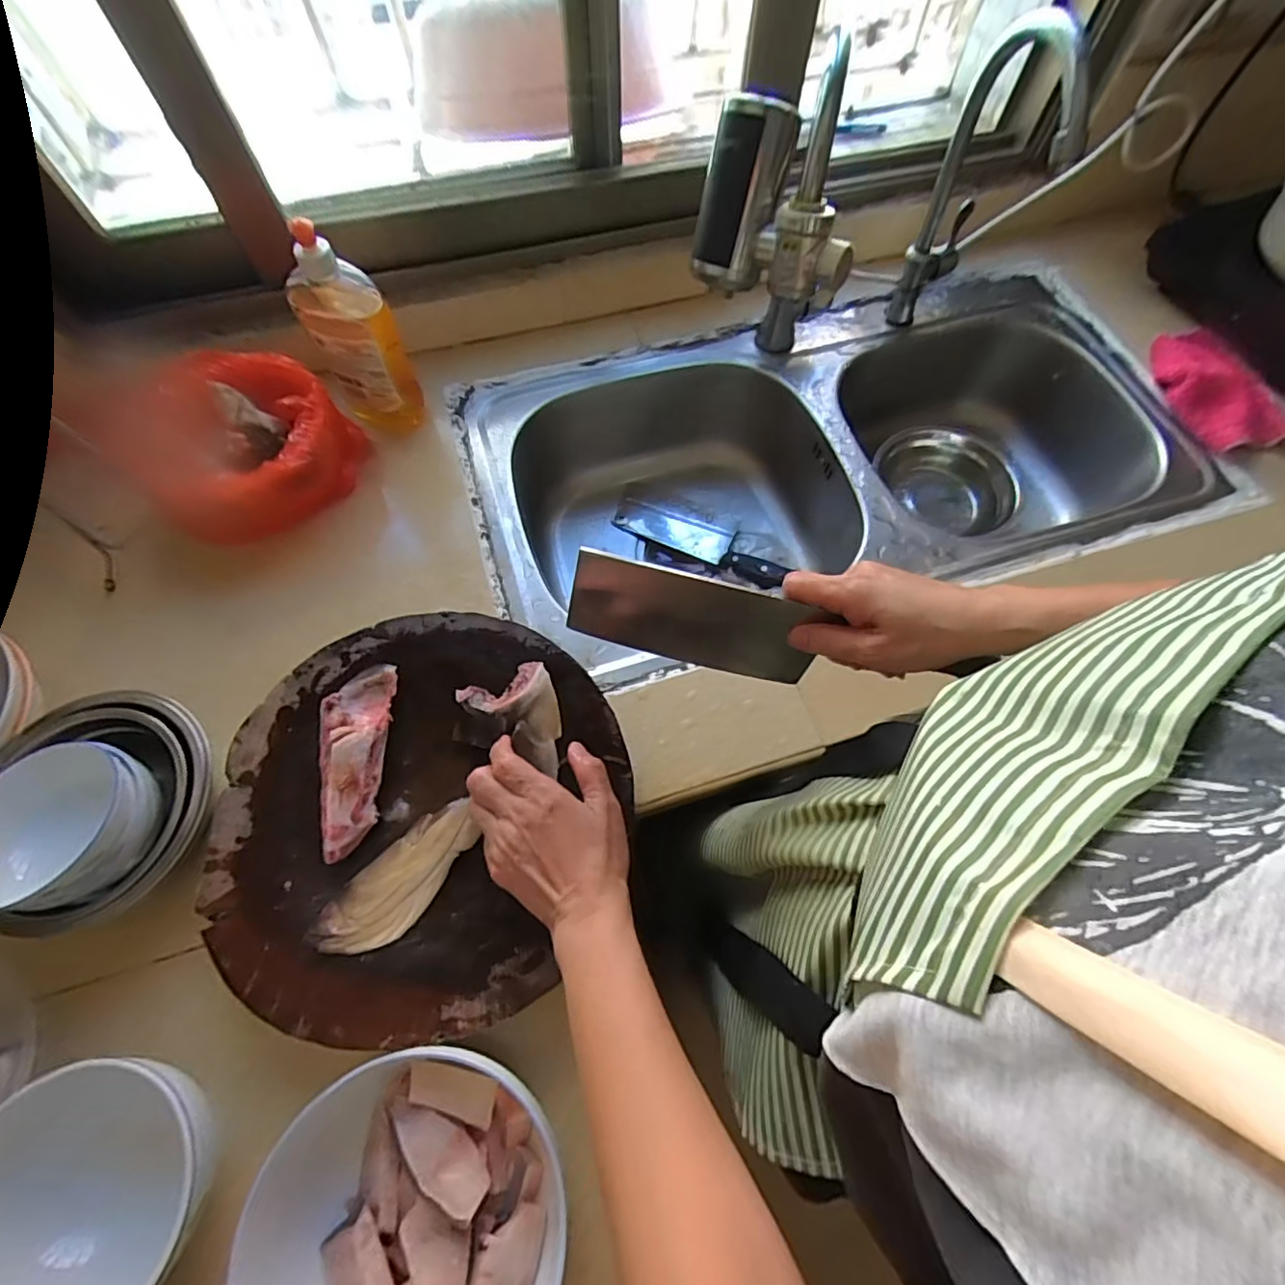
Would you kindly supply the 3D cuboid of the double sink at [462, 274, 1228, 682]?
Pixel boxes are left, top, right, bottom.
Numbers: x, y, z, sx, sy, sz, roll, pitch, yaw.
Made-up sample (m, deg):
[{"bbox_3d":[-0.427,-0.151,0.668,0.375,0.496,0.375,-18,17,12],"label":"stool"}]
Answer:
[{"bbox_3d":[0.213,-0.183,0.715,0.771,0.165,0.408,-15,66,-8],"label":"double sink"}]

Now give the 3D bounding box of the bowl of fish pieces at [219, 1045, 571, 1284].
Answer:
[{"bbox_3d":[-0.132,0.333,0.338,0.170,0.067,0.162,0,65,-1],"label":"bowl of fish pieces"}]

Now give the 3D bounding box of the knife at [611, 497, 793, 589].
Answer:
[{"bbox_3d":[0.074,-0.135,0.769,0.237,0.020,0.062,25,68,11],"label":"knife"}]

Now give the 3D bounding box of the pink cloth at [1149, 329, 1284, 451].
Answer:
[{"bbox_3d":[0.652,-0.292,0.664,0.112,0.044,0.178,-8,66,-4],"label":"pink cloth"}]

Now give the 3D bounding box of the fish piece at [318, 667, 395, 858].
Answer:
[{"bbox_3d":[-0.222,0.085,0.441,0.050,0.026,0.143,0,65,-1],"label":"fish piece"}]

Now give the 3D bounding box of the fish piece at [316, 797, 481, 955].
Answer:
[{"bbox_3d":[-0.165,0.163,0.404,0.047,0.015,0.121,42,77,16],"label":"fish piece"}]

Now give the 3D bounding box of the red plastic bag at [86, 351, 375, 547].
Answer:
[{"bbox_3d":[-0.397,-0.202,0.585,0.196,0.083,0.194,-15,66,-7],"label":"red plastic bag"}]

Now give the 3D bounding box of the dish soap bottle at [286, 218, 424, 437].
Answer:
[{"bbox_3d":[-0.280,-0.292,0.573,0.080,0.186,0.056,-30,69,-13],"label":"dish soap bottle"}]

